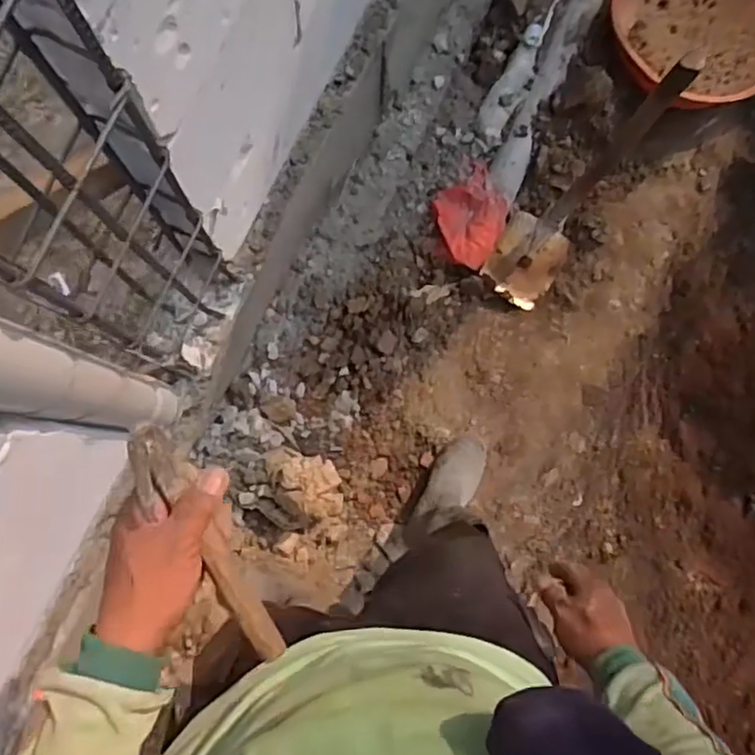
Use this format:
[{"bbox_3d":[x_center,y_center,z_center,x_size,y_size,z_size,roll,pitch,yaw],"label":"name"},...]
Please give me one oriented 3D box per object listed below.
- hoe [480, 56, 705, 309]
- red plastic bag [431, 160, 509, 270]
[{"bbox_3d":[0.388,-0.322,1.231,0.170,0.717,0.230,41,83,1],"label":"hoe"},{"bbox_3d":[0.232,-0.384,1.523,0.167,0.072,0.227,-21,86,-6],"label":"red plastic bag"}]

